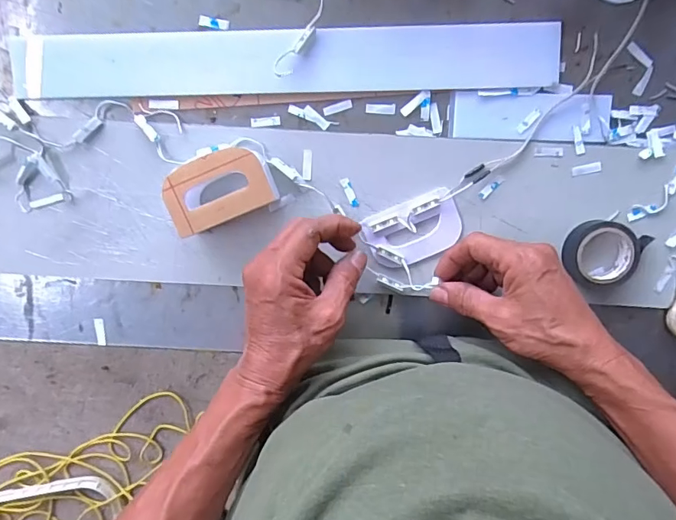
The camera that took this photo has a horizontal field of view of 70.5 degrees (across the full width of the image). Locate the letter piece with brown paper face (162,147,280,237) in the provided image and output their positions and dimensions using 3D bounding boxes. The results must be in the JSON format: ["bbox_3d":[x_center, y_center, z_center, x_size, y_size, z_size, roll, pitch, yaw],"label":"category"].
[{"bbox_3d":[-0.095,-0.056,0.393,0.082,0.046,0.057,-22,98,4],"label":"letter piece with brown paper face"}]

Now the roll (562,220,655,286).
[{"bbox_3d":[0.230,-0.006,0.416,0.061,0.018,0.056,0,99,0],"label":"roll"}]

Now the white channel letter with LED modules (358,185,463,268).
[{"bbox_3d":[0.067,-0.024,0.415,0.082,0.008,0.052,-23,98,4],"label":"white channel letter with LED modules"}]

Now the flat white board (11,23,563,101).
[{"bbox_3d":[-0.044,-0.163,0.396,0.448,0.010,0.049,-1,99,1],"label":"flat white board"}]

